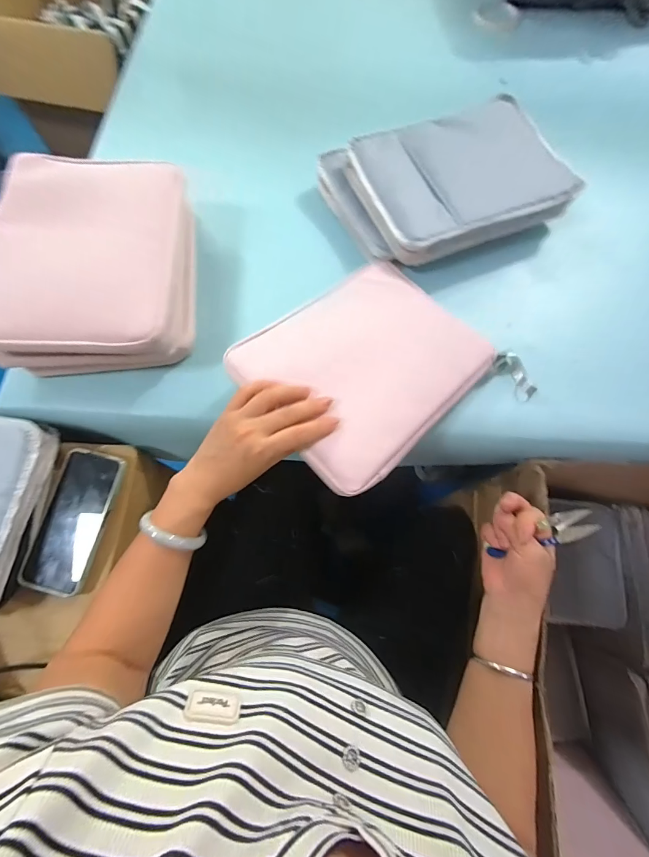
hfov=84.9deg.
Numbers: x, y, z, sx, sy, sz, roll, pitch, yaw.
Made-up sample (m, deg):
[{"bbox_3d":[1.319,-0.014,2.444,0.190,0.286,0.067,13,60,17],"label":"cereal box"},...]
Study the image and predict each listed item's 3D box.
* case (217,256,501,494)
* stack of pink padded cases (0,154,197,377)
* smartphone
[{"bbox_3d":[0.048,-0.080,0.419,0.264,0.022,0.217,-40,74,-21],"label":"case"},{"bbox_3d":[-0.293,-0.209,0.462,0.221,0.094,0.263,-4,71,-1],"label":"stack of pink padded cases"},{"bbox_3d":[-0.302,0.110,0.427,0.079,0.010,0.161,11,74,7],"label":"smartphone"}]

